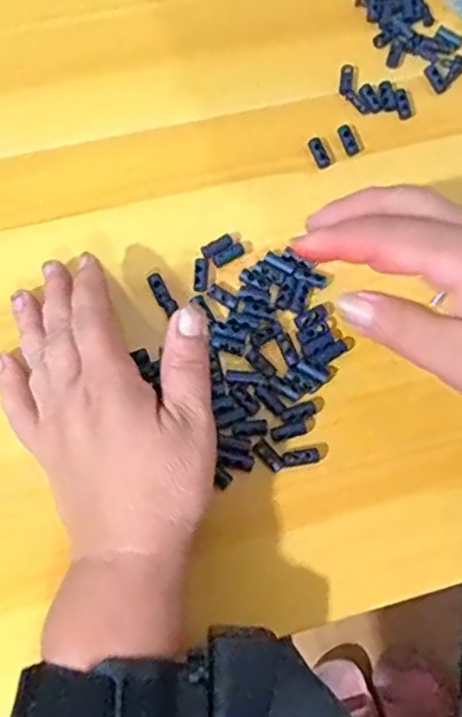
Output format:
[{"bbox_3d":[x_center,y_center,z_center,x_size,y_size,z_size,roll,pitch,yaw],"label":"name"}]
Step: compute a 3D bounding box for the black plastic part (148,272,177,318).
[{"bbox_3d":[-0.038,-0.035,0.361,0.009,0.005,0.026,-27,75,-12],"label":"black plastic part"}]

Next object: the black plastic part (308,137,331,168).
[{"bbox_3d":[0.054,-0.125,0.393,0.010,0.004,0.020,-20,74,-10],"label":"black plastic part"}]

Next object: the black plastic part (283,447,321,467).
[{"bbox_3d":[0.037,0.052,0.342,0.020,0.004,0.009,-9,72,-7],"label":"black plastic part"}]

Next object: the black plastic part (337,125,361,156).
[{"bbox_3d":[0.071,-0.133,0.396,0.009,0.004,0.020,-21,74,-10],"label":"black plastic part"}]

